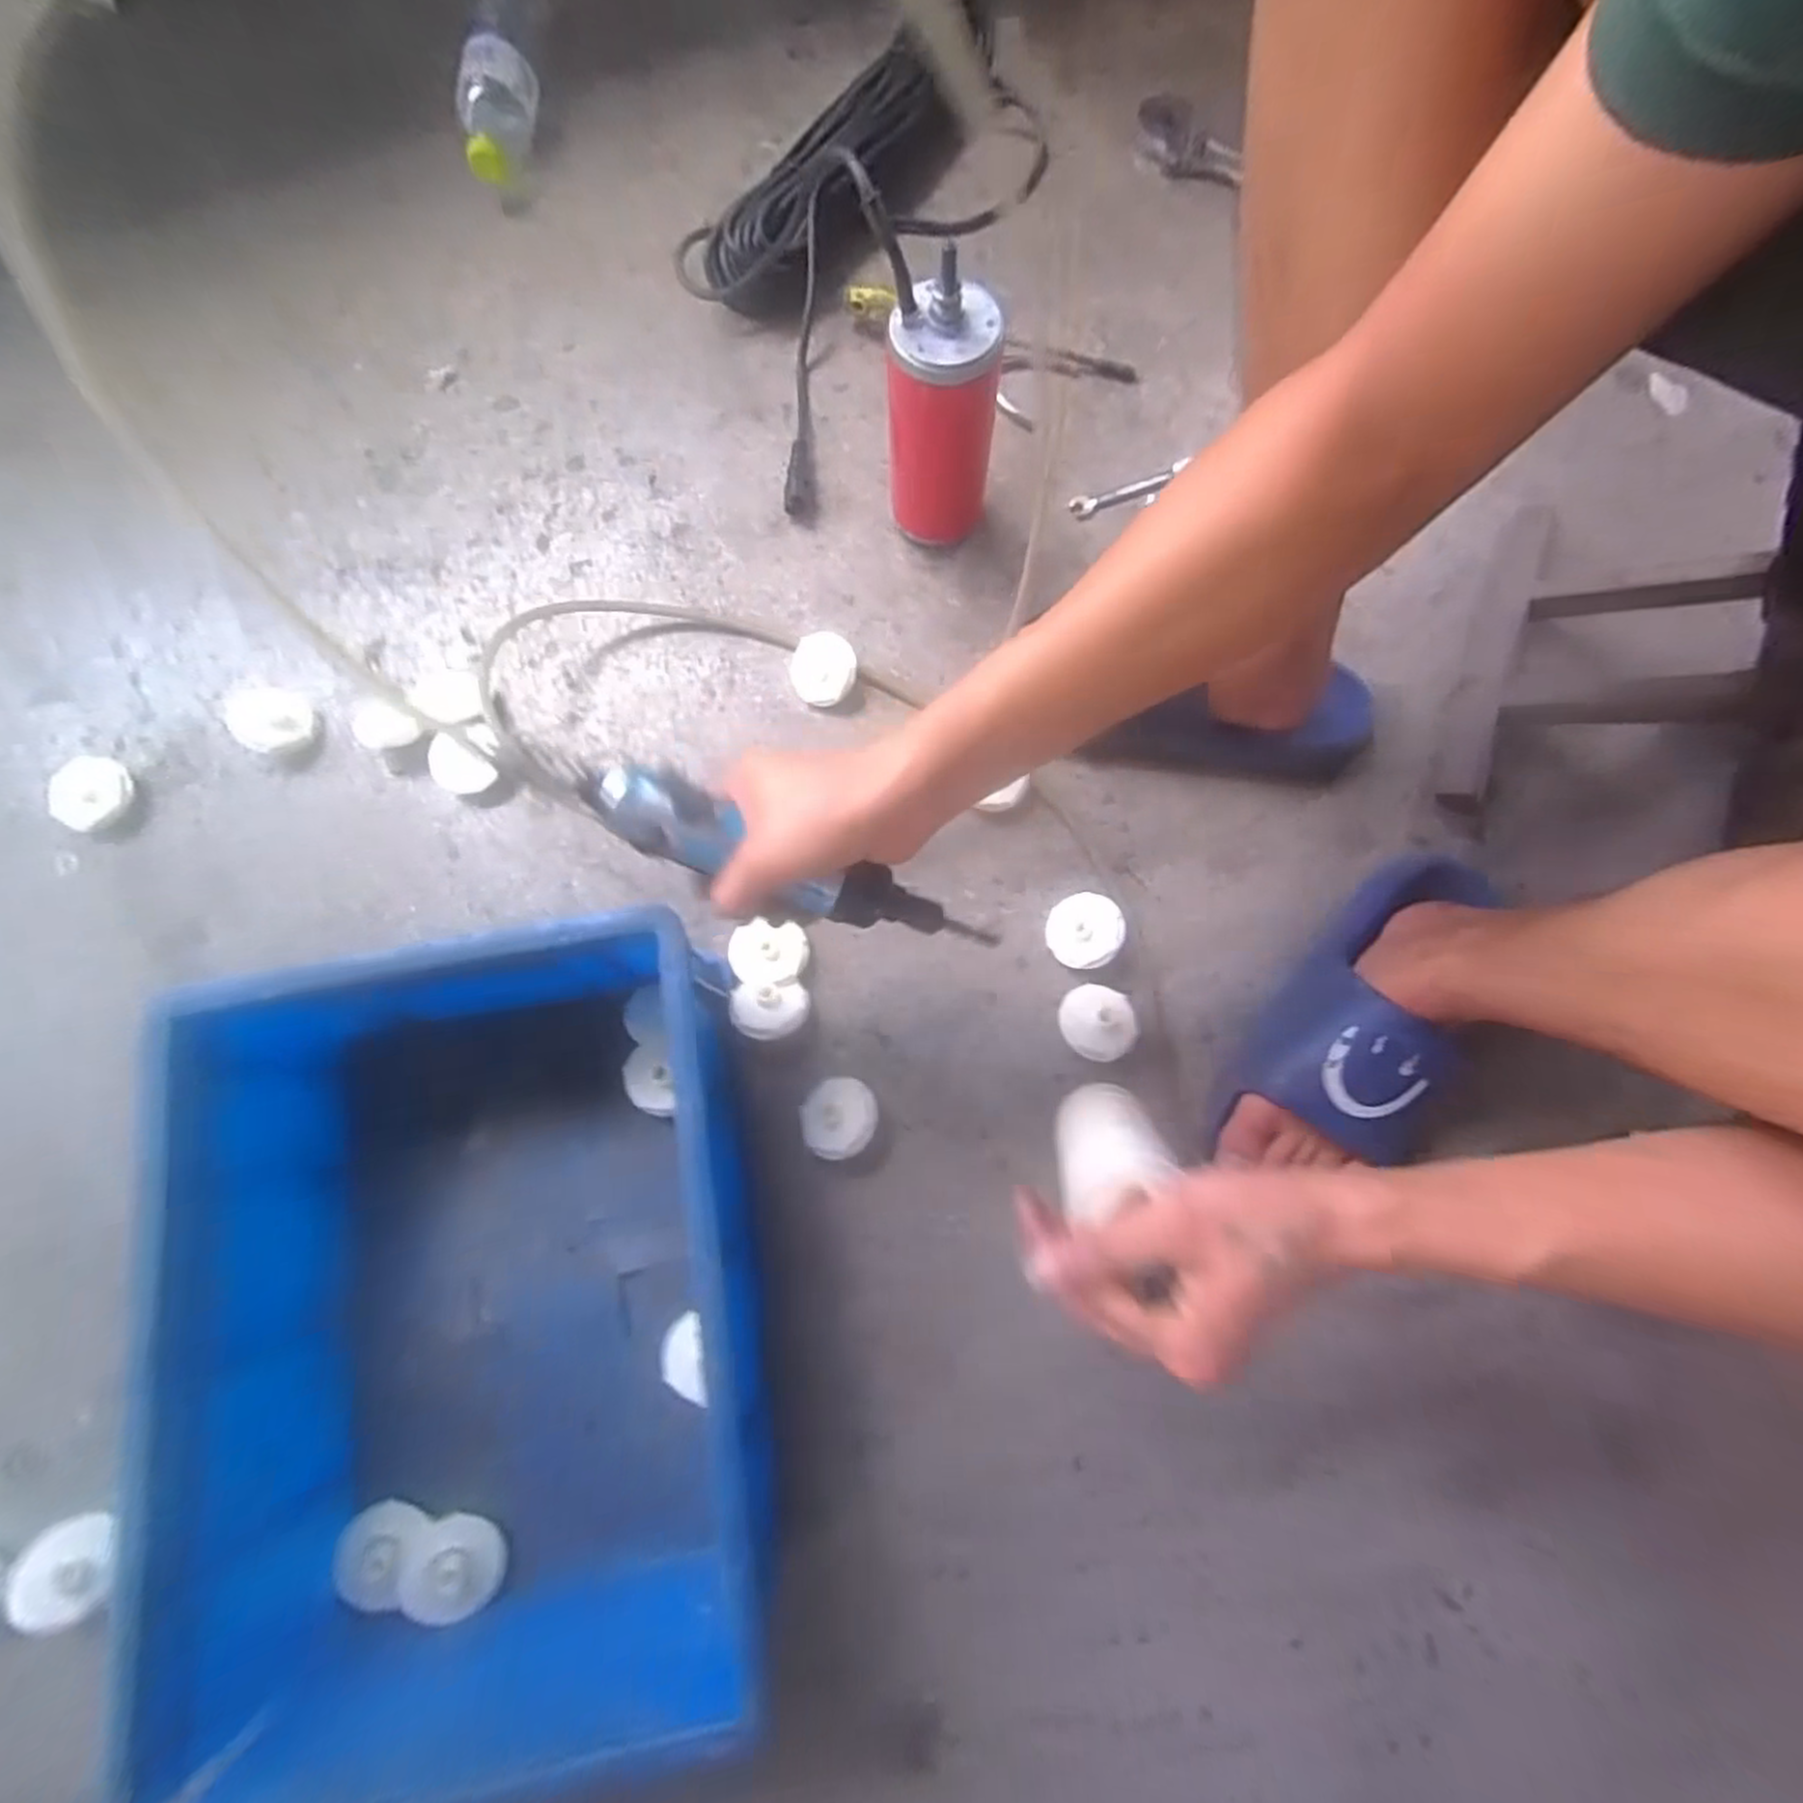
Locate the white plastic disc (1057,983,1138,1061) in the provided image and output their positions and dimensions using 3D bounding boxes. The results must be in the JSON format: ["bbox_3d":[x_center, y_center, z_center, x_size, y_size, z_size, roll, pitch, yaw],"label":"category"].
[{"bbox_3d":[0.139,0.084,0.544,0.053,0.012,0.055,2,59,-3],"label":"white plastic disc"}]

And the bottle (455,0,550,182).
[{"bbox_3d":[-0.373,-0.771,0.718,0.059,0.074,0.193,2,77,0],"label":"bottle"}]

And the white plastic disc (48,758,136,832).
[{"bbox_3d":[-0.621,-0.082,0.596,0.059,0.024,0.056,0,77,0],"label":"white plastic disc"}]

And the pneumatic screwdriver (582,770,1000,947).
[{"bbox_3d":[-0.055,-0.013,0.399,0.217,0.029,0.044,21,77,-14],"label":"pneumatic screwdriver"}]

